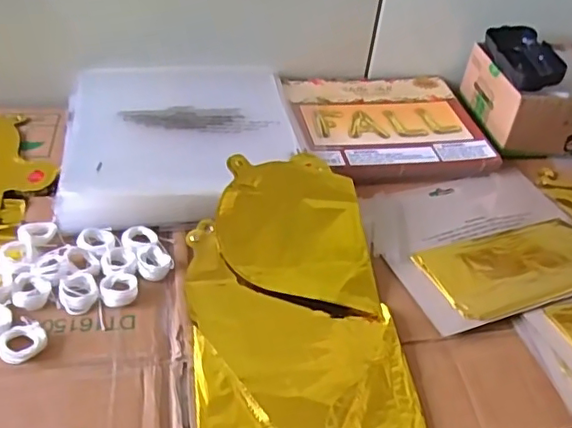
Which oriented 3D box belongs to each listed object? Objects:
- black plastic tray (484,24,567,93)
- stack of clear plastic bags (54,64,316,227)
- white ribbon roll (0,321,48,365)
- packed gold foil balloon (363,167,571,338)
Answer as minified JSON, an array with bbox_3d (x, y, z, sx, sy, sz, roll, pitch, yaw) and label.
[{"bbox_3d":[0.244,-0.163,0.600,0.052,0.029,0.115,0,43,-6],"label":"black plastic tray"},{"bbox_3d":[-0.096,-0.083,0.556,0.214,0.029,0.238,-5,45,-11],"label":"stack of clear plastic bags"},{"bbox_3d":[-0.175,0.085,0.388,0.029,0.006,0.028,-16,48,-21],"label":"white ribbon roll"},{"bbox_3d":[0.171,0.014,0.495,0.191,0.010,0.162,-14,47,-19],"label":"packed gold foil balloon"}]

